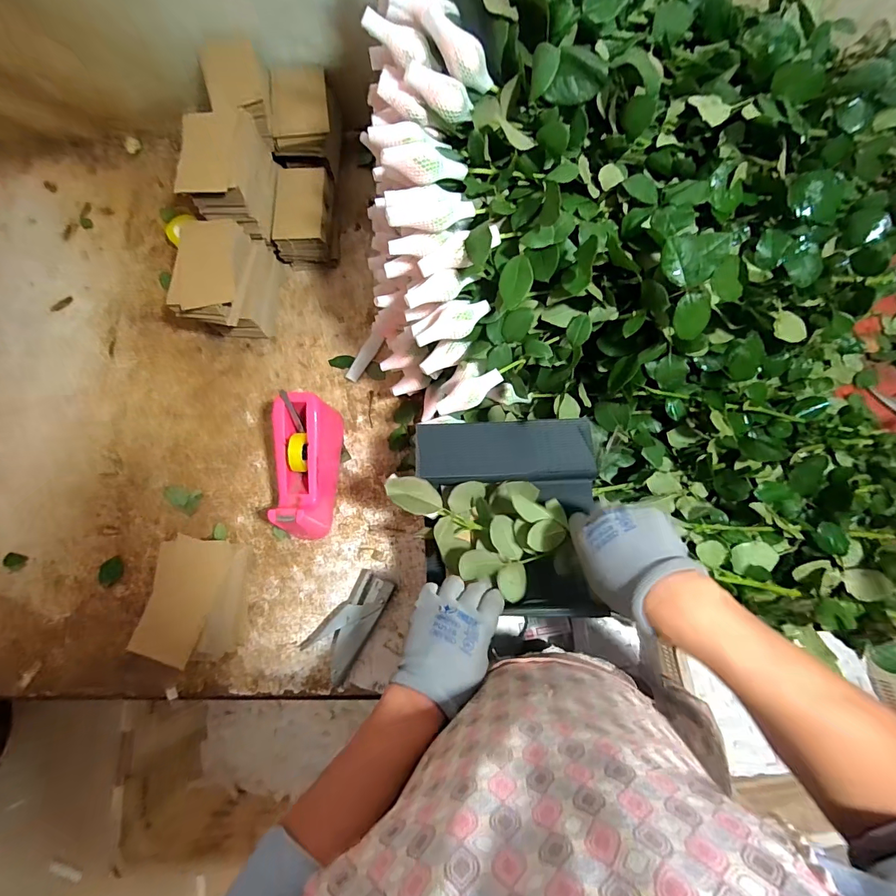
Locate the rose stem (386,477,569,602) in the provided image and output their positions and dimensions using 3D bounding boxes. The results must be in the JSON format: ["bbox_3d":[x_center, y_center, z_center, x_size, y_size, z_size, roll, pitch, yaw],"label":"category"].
[{"bbox_3d":[0.029,0.078,0.489,0.190,0.058,0.123,26,77,8],"label":"rose stem"}]

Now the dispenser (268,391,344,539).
[{"bbox_3d":[-0.208,0.029,0.620,0.071,0.100,0.193,1,75,1],"label":"dispenser"}]

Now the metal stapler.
[{"bbox_3d":[-0.139,0.243,0.602,0.070,0.023,0.141,31,78,9],"label":"metal stapler"}]

